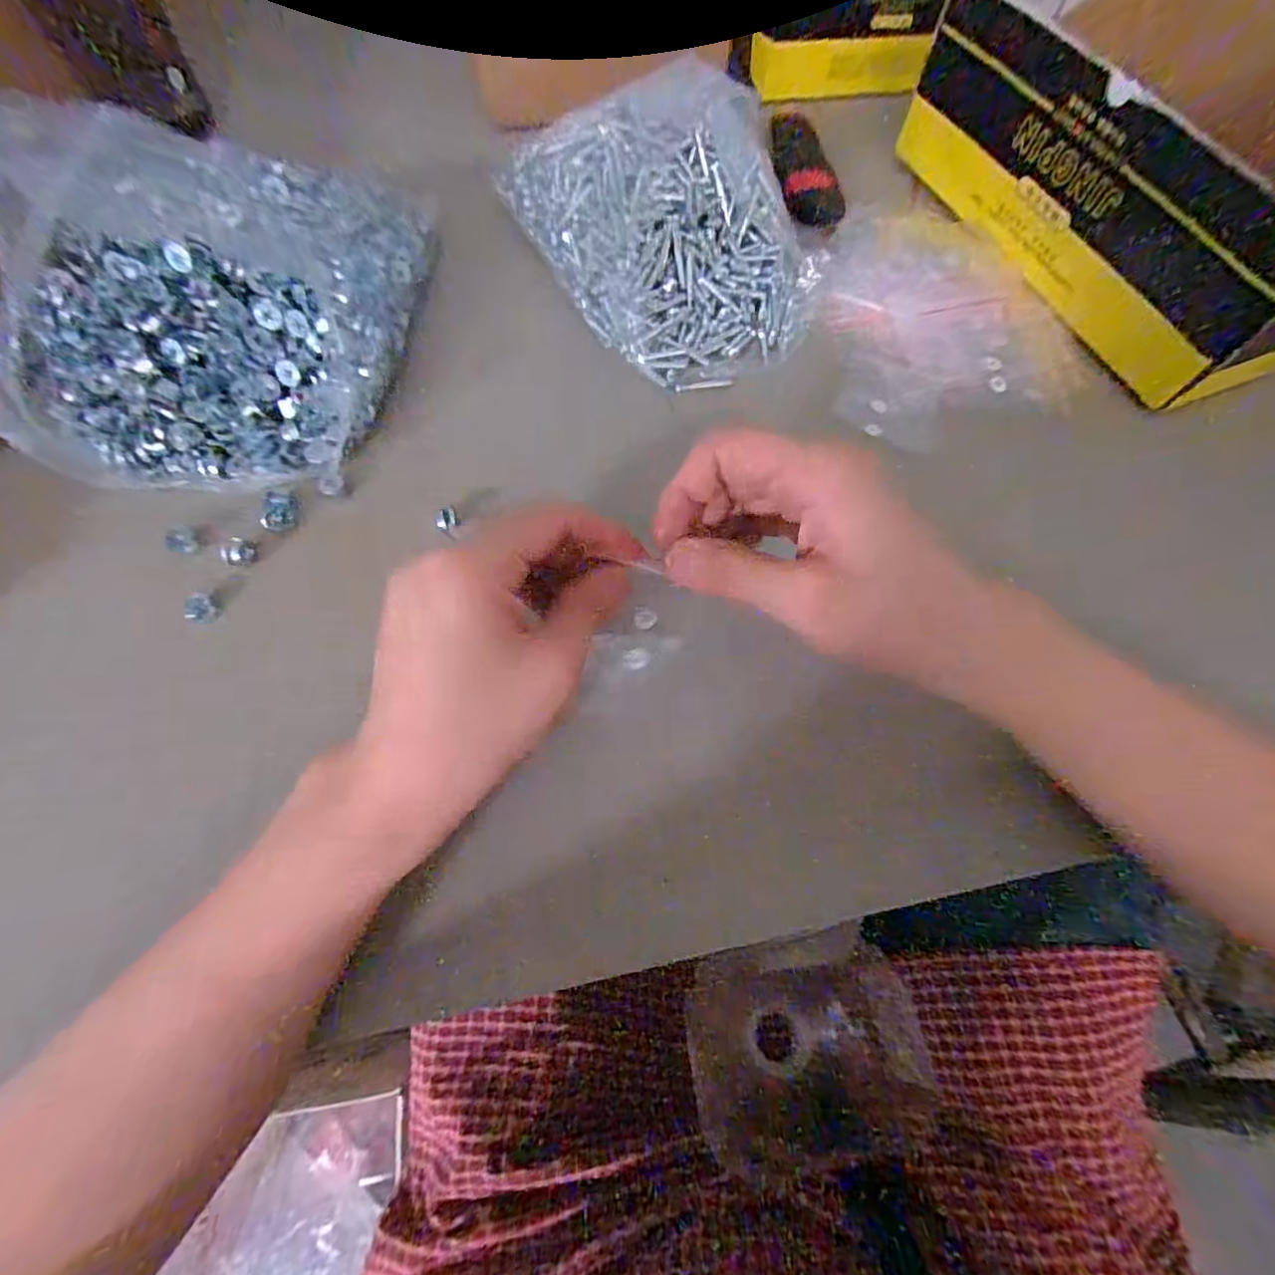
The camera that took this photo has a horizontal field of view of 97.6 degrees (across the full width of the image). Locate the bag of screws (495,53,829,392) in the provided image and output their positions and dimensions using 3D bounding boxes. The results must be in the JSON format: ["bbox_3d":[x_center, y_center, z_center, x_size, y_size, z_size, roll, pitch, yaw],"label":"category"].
[{"bbox_3d":[0.025,-0.275,0.367,0.165,0.066,0.213,-27,70,-11],"label":"bag of screws"}]

